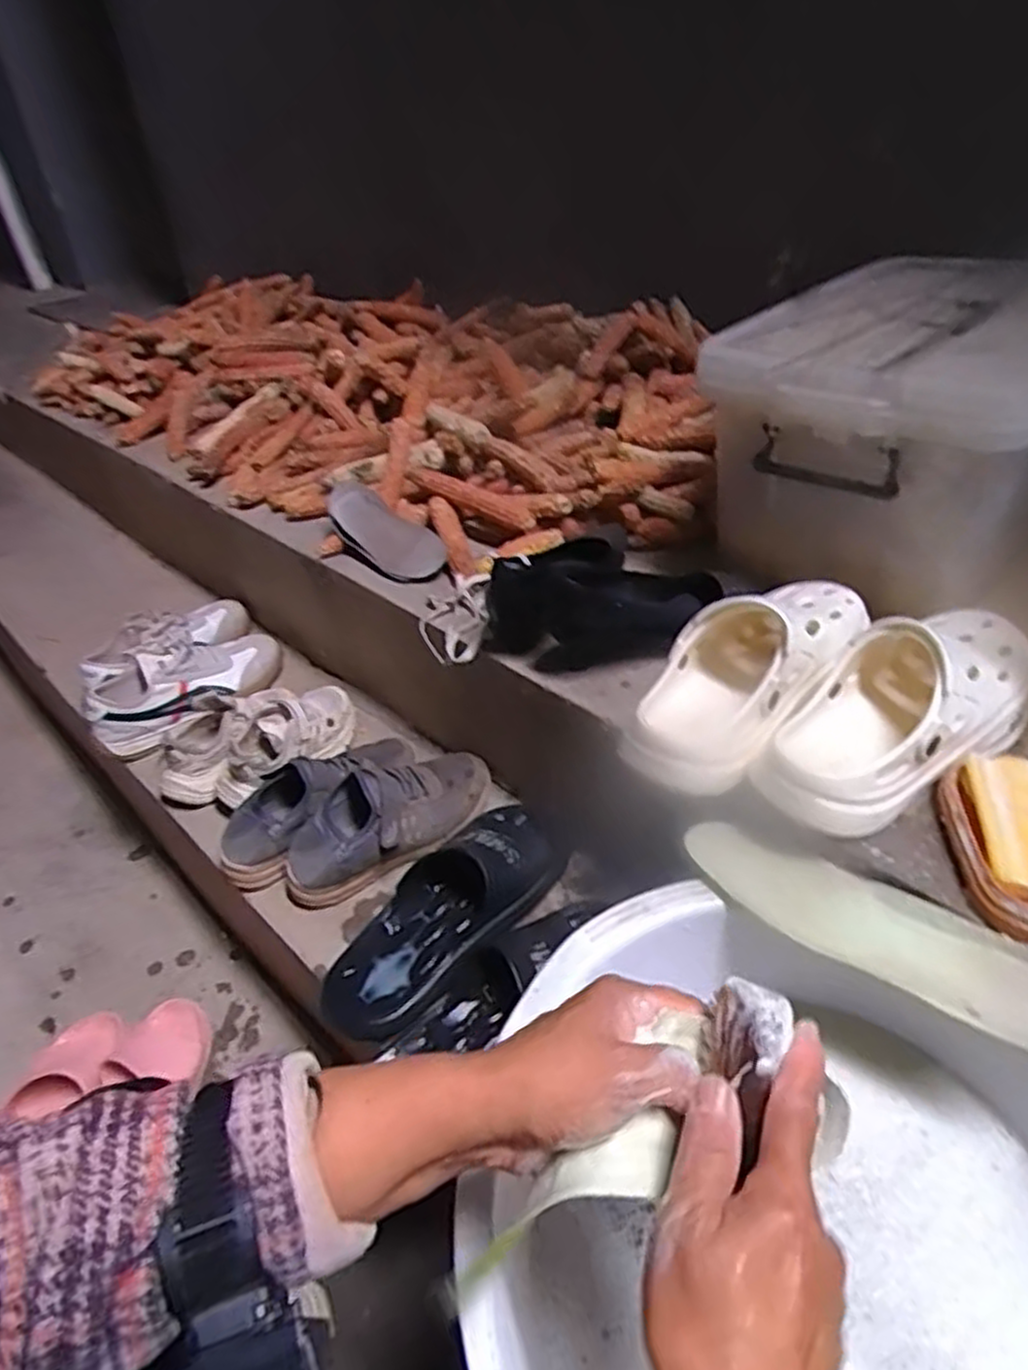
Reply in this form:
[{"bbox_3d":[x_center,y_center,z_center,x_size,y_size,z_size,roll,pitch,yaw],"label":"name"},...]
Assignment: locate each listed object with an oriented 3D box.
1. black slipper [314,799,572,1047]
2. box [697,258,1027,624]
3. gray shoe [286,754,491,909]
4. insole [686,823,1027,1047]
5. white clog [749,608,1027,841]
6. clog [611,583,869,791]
[{"bbox_3d":[-0.064,0.203,0.743,0.281,0.065,0.117,-34,45,-31],"label":"black slipper"},{"bbox_3d":[0.401,-0.240,0.783,0.382,0.247,0.295,-32,44,-30],"label":"box"},{"bbox_3d":[-0.133,0.135,0.823,0.236,0.079,0.098,-23,40,-20],"label":"gray shoe"},{"bbox_3d":[0.234,0.155,0.513,0.248,0.015,0.070,22,45,32],"label":"insole"},{"bbox_3d":[0.301,0.011,0.598,0.256,0.091,0.111,-26,42,-24],"label":"white clog"},{"bbox_3d":[0.196,-0.015,0.651,0.109,0.085,0.253,23,46,33],"label":"clog"}]

